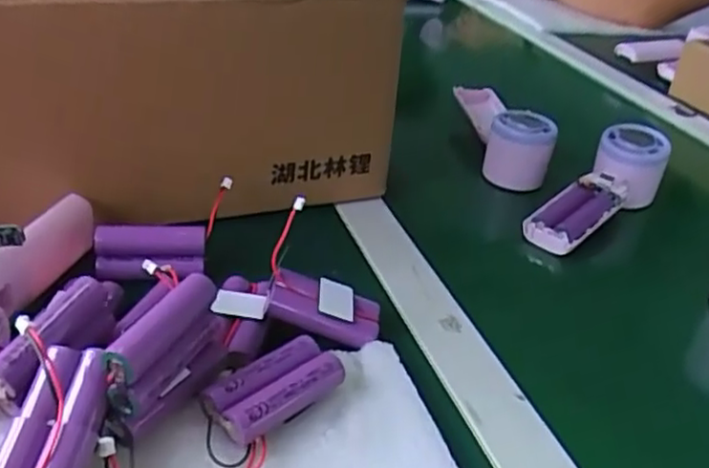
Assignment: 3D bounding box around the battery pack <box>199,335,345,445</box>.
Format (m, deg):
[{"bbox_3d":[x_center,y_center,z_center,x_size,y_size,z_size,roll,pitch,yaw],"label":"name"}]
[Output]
[{"bbox_3d":[-0.039,0.077,0.340,0.066,0.022,0.031,-24,43,-39],"label":"battery pack"}]

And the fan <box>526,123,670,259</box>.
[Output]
[{"bbox_3d":[0.203,-0.031,0.575,0.049,0.052,0.174,31,52,34],"label":"fan"}]

